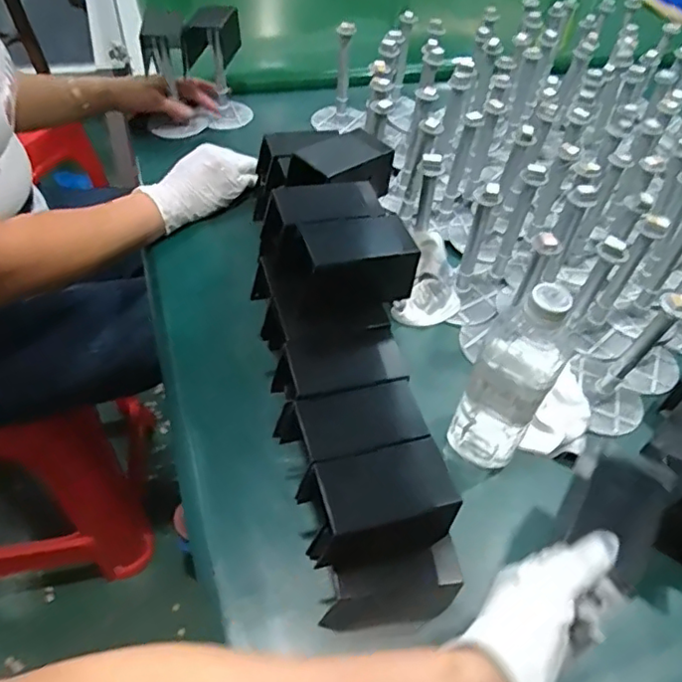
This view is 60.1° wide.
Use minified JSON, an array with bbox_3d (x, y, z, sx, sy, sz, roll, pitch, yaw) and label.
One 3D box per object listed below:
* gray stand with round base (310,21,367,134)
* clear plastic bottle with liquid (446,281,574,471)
[{"bbox_3d":[-0.003,-0.412,0.928,0.064,0.176,0.078,37,55,25],"label":"gray stand with round base"},{"bbox_3d":[0.141,0.039,0.492,0.057,0.191,0.053,36,54,25],"label":"clear plastic bottle with liquid"}]

